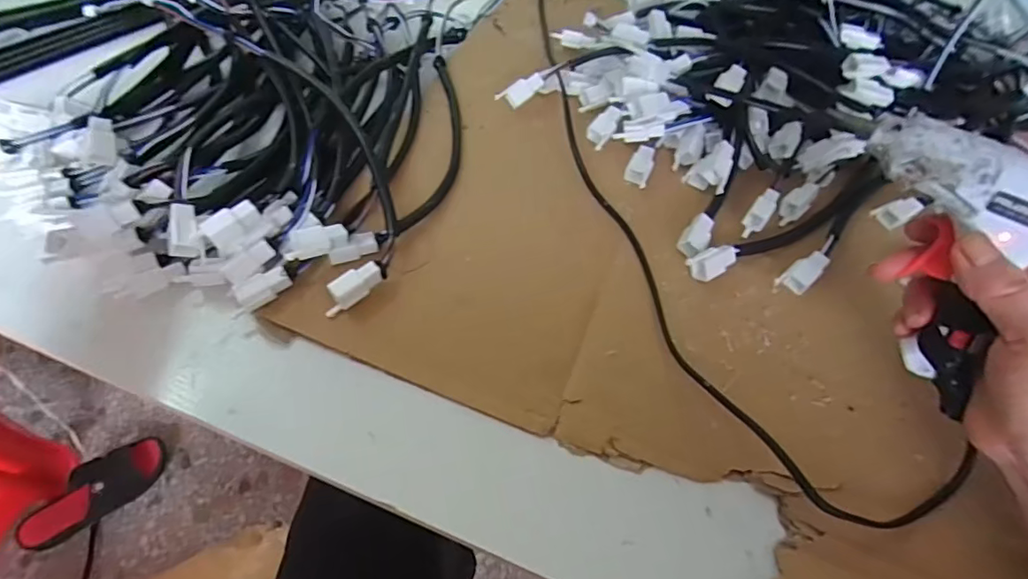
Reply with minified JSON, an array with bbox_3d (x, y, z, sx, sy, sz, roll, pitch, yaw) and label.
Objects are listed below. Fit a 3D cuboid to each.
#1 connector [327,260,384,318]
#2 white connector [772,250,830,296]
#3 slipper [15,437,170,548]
[{"bbox_3d":[-0.096,0.000,0.322,0.037,0.020,0.013,-36,68,-24],"label":"connector"},{"bbox_3d":[0.189,-0.010,0.355,0.039,0.014,0.018,-32,66,-23],"label":"white connector"},{"bbox_3d":[-0.714,0.344,0.916,0.229,0.063,0.078,-33,67,-23],"label":"slipper"}]

